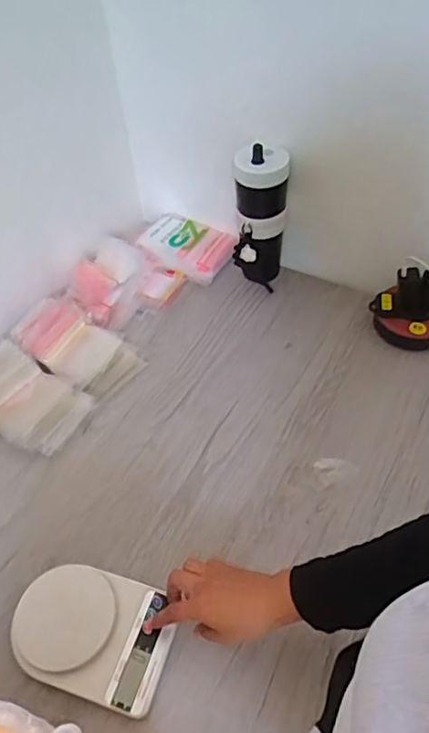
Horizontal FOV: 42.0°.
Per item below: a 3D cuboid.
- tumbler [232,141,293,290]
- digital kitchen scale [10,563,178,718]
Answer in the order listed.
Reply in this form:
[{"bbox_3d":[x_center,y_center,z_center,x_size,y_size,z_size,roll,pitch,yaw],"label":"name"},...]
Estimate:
[{"bbox_3d":[0.078,-0.245,0.945,0.085,0.237,0.085,4,51,7],"label":"tumbler"},{"bbox_3d":[-0.138,0.301,0.641,0.170,0.041,0.128,12,54,14],"label":"digital kitchen scale"}]

